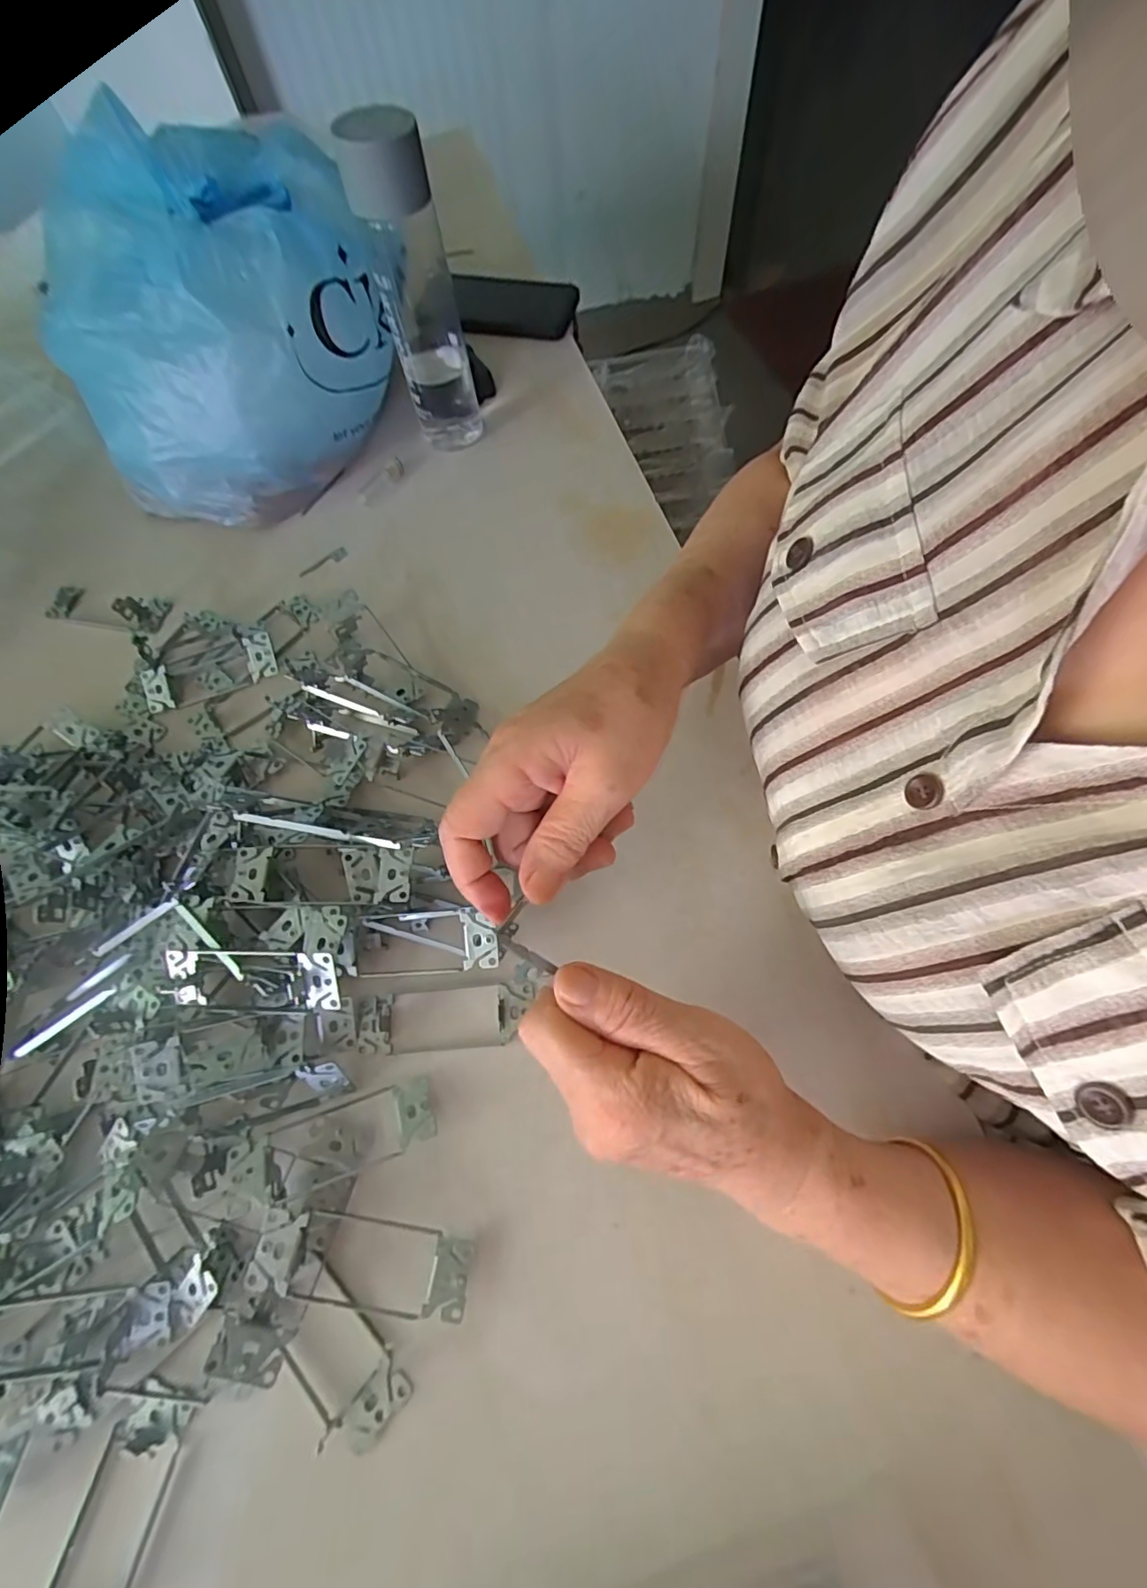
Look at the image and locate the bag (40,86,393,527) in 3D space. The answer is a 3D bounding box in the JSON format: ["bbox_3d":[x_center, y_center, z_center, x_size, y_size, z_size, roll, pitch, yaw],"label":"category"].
[{"bbox_3d":[-0.292,-0.393,0.488,0.248,0.153,0.263,-19,68,-6],"label":"bag"}]

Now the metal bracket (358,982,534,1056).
[{"bbox_3d":[-0.078,0.133,0.337,0.105,0.011,0.034,-5,68,0],"label":"metal bracket"}]

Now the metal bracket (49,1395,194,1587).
[{"bbox_3d":[-0.214,0.337,0.255,0.036,0.024,0.097,12,69,7],"label":"metal bracket"}]

